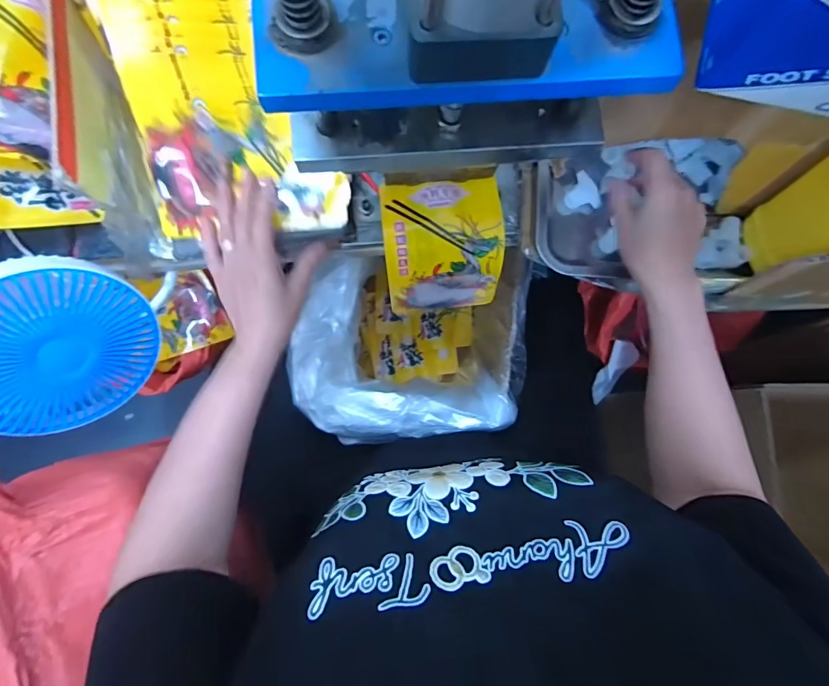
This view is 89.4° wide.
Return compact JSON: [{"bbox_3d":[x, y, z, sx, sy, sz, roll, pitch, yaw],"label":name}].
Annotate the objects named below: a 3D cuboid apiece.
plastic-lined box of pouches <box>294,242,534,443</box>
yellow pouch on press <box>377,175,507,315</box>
[{"bbox_3d":[-0.010,0.013,0.649,0.308,0.245,0.228,-2,84,-4],"label":"plastic-lined box of pouches"},{"bbox_3d":[0.029,-0.091,0.441,0.118,0.151,0.051,-6,47,-2],"label":"yellow pouch on press"}]

